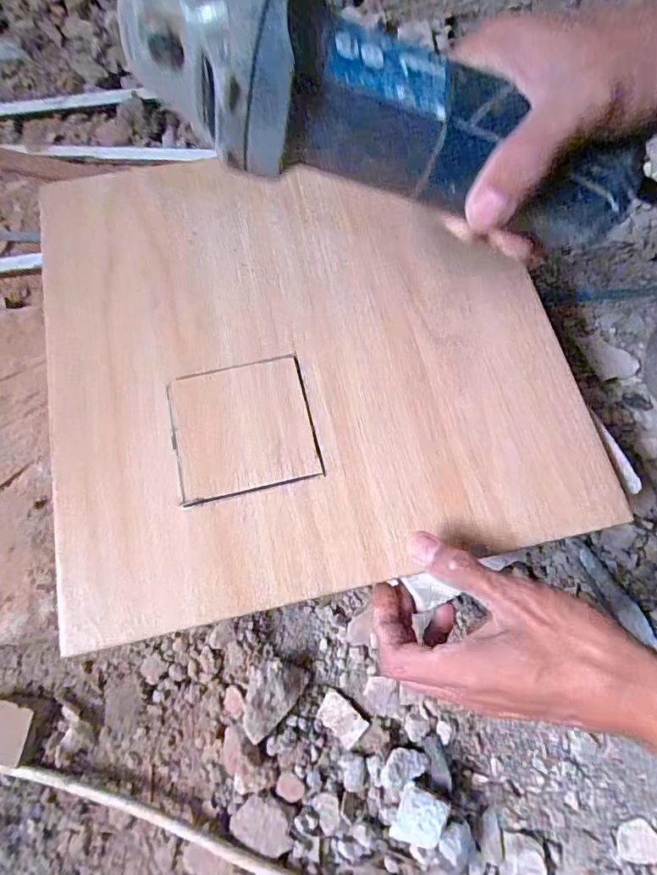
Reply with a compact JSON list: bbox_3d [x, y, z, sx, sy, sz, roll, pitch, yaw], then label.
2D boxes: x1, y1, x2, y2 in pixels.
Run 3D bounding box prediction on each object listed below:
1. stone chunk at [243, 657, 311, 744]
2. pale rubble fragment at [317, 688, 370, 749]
[{"bbox_3d":[-0.045,0.204,0.373,0.035,0.022,0.055,36,76,9],"label":"stone chunk"},{"bbox_3d":[0.010,0.226,0.384,0.038,0.009,0.024,39,77,10],"label":"pale rubble fragment"}]

